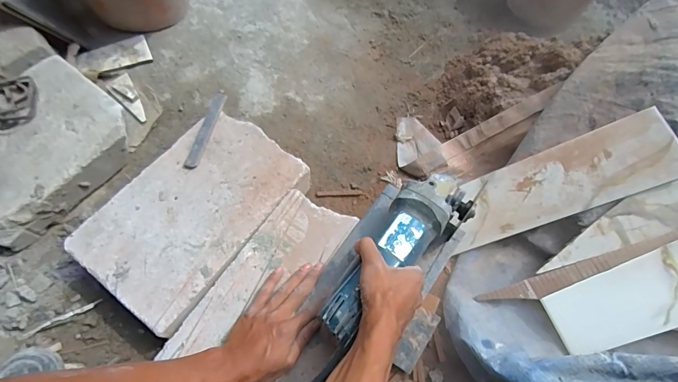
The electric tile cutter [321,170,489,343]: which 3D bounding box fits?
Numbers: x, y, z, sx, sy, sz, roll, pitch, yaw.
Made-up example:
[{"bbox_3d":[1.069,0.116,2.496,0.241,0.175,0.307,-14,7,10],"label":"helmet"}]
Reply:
[{"bbox_3d":[0.067,0.074,0.476,0.083,0.073,0.248,42,65,15],"label":"electric tile cutter"}]

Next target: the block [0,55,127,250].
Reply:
[{"bbox_3d":[-0.474,-0.063,0.598,0.197,0.083,0.262,32,67,12],"label":"block"}]

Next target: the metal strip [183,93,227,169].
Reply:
[{"bbox_3d":[-0.214,-0.098,0.609,0.023,0.007,0.142,12,64,2],"label":"metal strip"}]

